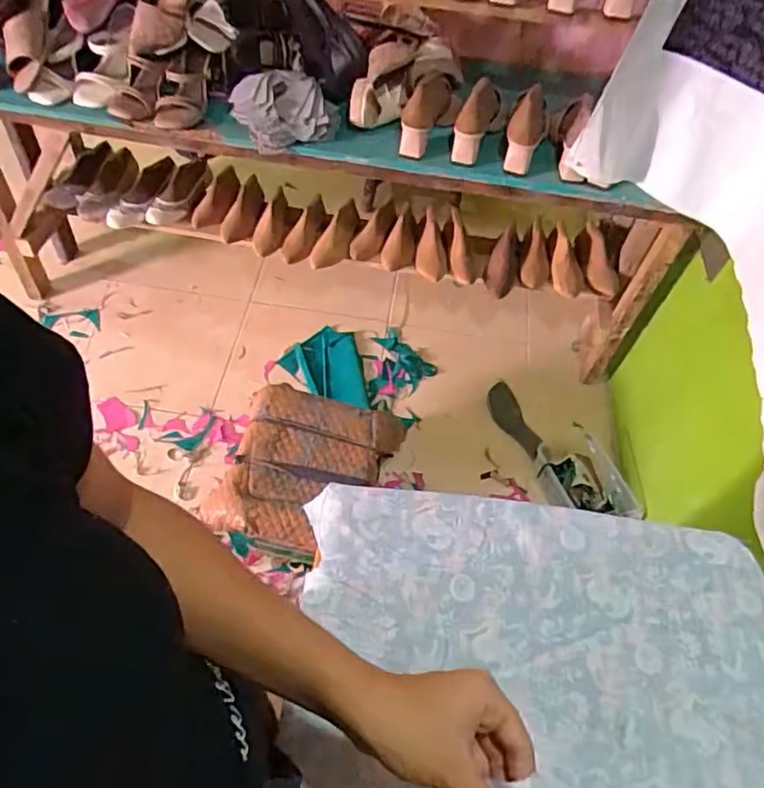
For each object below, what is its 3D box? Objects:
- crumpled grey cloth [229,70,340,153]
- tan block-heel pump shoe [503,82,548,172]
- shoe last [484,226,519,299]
[{"bbox_3d":[-0.186,-0.545,1.174,0.203,0.064,0.161,0,55,-5],"label":"crumpled grey cloth"},{"bbox_3d":[0.271,-0.498,1.163,0.067,0.093,0.143,18,56,7],"label":"tan block-heel pump shoe"},{"bbox_3d":[0.304,-0.339,1.540,0.078,0.068,0.198,14,55,4],"label":"shoe last"}]

